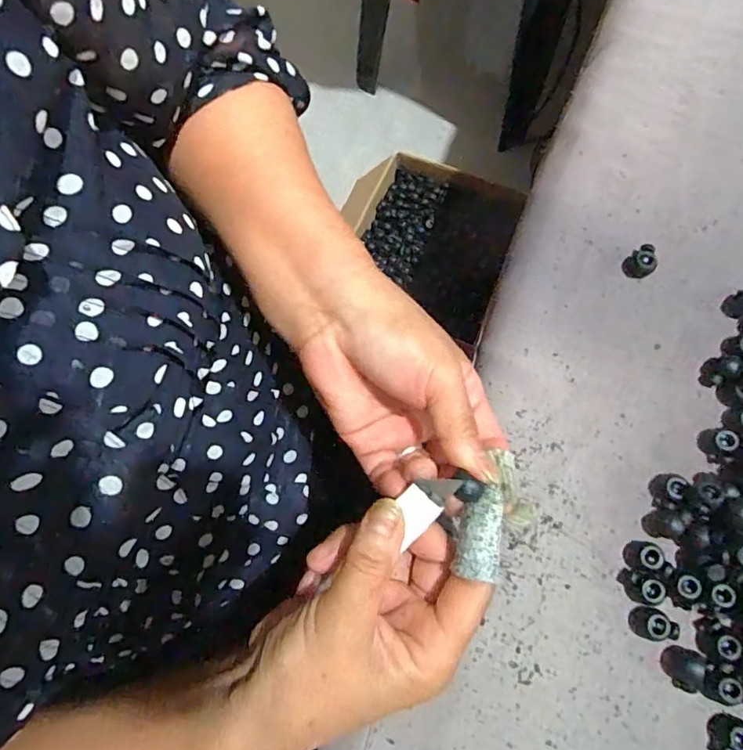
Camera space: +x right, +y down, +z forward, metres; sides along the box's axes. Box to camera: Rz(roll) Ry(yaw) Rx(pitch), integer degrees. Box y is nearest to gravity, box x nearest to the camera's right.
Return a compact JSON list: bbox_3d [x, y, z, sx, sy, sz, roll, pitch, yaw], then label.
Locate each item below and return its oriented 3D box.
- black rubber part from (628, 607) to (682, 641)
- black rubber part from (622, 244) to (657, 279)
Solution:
[{"bbox_3d":[0.149,0.131,0.275,0.023,0.011,0.015,11,76,7],"label":"black rubber part"},{"bbox_3d":[0.168,-0.070,0.326,0.020,0.011,0.016,-41,75,-7],"label":"black rubber part"}]

